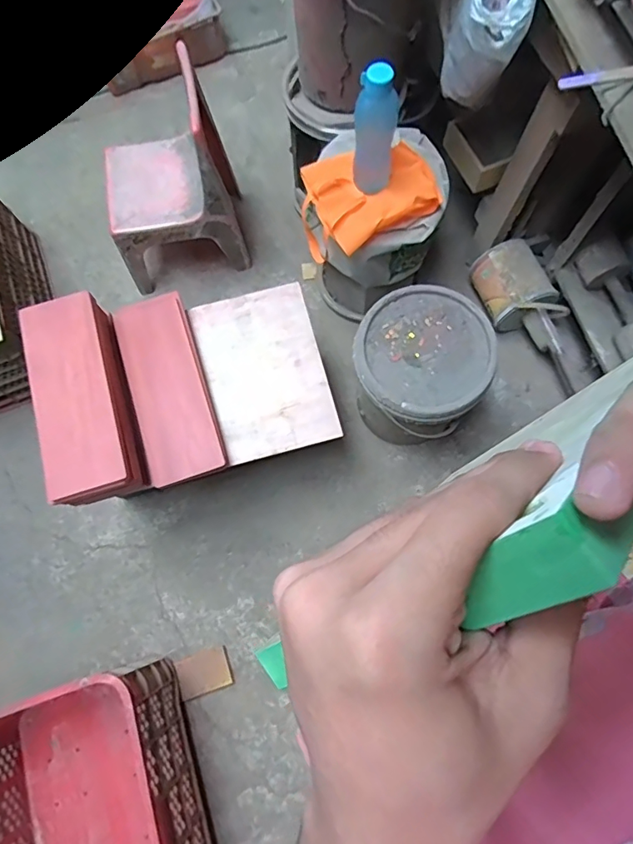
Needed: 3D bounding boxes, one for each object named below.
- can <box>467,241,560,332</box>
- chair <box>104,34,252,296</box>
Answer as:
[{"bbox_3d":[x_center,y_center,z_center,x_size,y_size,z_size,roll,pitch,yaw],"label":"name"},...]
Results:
[{"bbox_3d":[0.566,-0.390,1.435,0.164,0.147,0.214,-19,73,-4],"label":"can"},{"bbox_3d":[-0.411,-0.662,1.368,0.339,0.496,0.308,-10,73,-1],"label":"chair"}]

